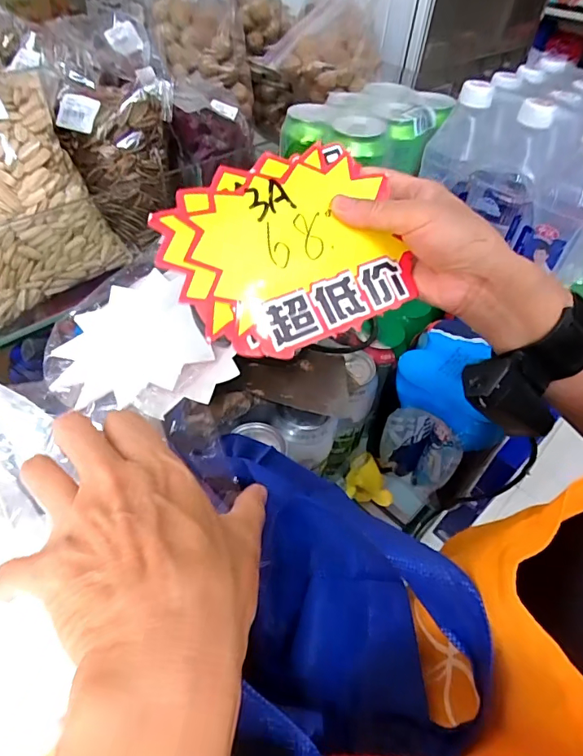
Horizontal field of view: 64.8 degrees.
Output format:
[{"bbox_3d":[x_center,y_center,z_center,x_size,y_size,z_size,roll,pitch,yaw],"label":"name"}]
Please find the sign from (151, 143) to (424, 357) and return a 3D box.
[{"bbox_3d":[-0.001,-0.085,0.308,0.150,0.009,0.125,-25,84,-14],"label":"sign"}]

